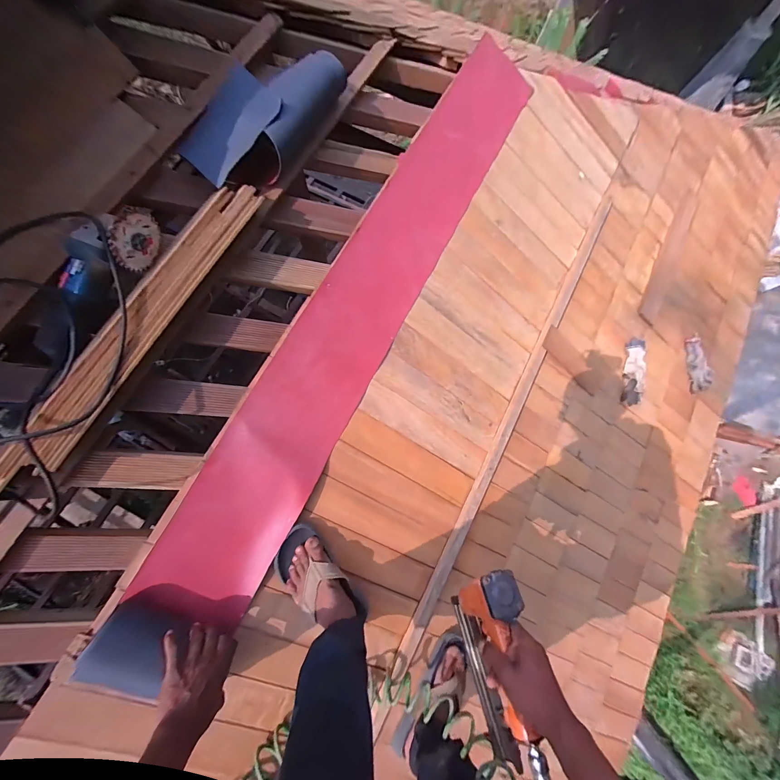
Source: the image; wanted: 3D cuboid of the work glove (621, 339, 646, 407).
[{"bbox_3d":[0.803,-0.059,1.092,0.065,0.026,0.215,4,93,2],"label":"work glove"}]

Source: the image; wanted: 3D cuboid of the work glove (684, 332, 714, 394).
[{"bbox_3d":[1.139,-0.098,1.227,0.095,0.027,0.203,-14,93,-2],"label":"work glove"}]

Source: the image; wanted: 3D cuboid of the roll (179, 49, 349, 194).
[{"bbox_3d":[-0.234,-0.543,0.661,0.150,0.117,0.376,24,78,6],"label":"roll"}]

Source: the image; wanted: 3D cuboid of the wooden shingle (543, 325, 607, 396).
[{"bbox_3d":[0.573,-0.089,1.022,0.275,0.018,0.094,35,78,-19],"label":"wooden shingle"}]

